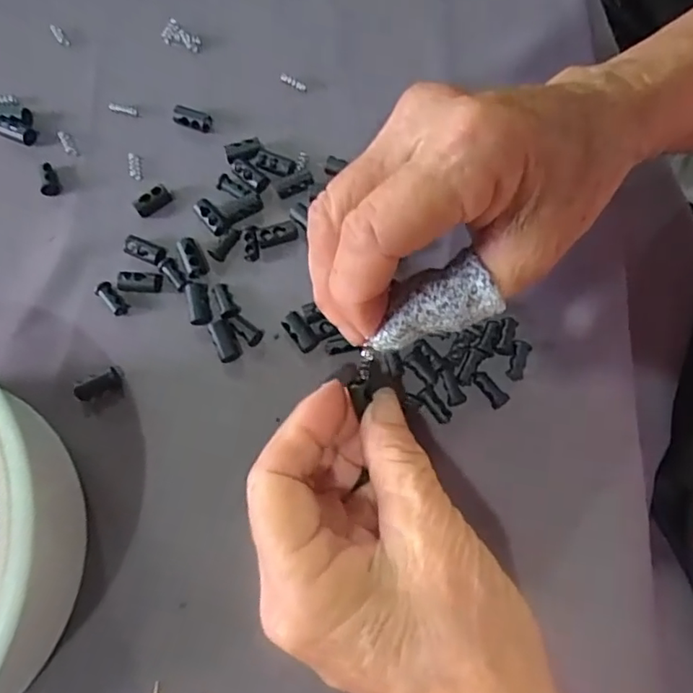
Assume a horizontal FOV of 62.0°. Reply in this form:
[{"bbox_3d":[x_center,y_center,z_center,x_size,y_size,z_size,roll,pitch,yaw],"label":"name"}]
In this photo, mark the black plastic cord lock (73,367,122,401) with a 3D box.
[{"bbox_3d":[-0.109,0.017,0.254,0.020,0.007,0.008,-27,73,-7],"label":"black plastic cord lock"}]

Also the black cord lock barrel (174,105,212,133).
[{"bbox_3d":[-0.079,-0.116,0.294,0.019,0.007,0.007,18,73,8],"label":"black cord lock barrel"}]

